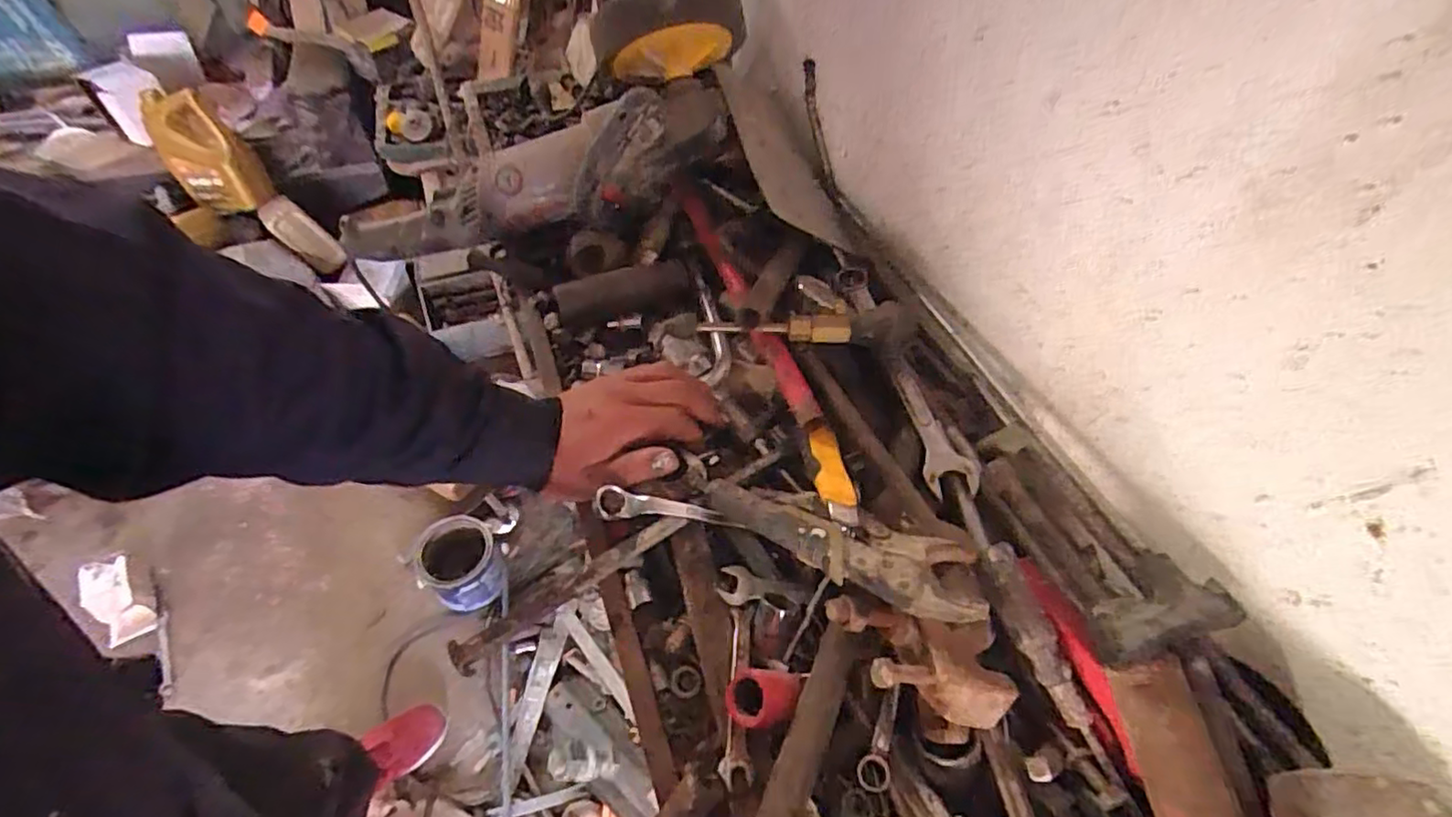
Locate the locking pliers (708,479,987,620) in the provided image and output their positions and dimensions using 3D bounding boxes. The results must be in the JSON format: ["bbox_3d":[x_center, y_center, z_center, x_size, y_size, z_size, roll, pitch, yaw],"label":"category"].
[{"bbox_3d":[0.076,0.088,0.434,0.194,0.034,0.063,19,53,30],"label":"locking pliers"}]

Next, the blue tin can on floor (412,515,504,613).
[{"bbox_3d":[-0.582,0.342,1.398,0.158,0.118,0.189,-26,60,-21],"label":"blue tin can on floor"}]

